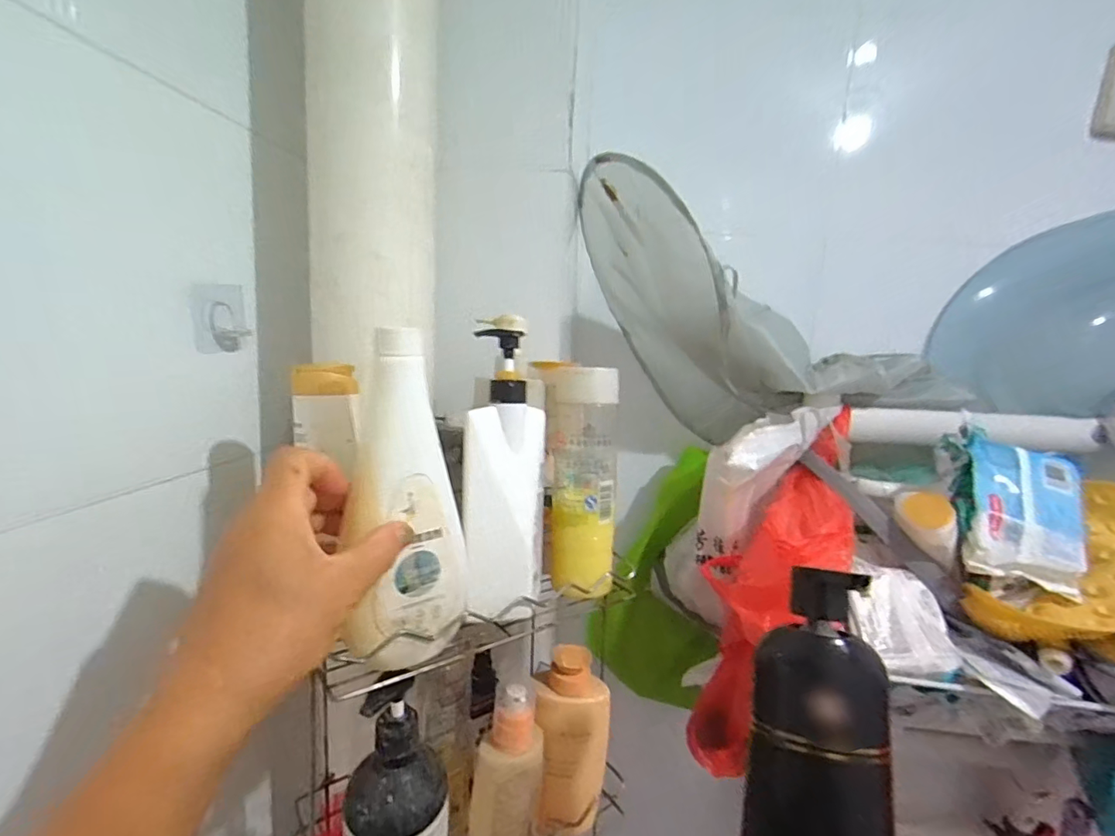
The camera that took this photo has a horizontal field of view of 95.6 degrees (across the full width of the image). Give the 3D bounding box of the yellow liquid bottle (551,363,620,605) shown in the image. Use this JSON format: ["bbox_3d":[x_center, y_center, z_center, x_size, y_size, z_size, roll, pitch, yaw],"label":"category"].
[{"bbox_3d":[0.022,0.056,0.460,0.069,0.193,0.080,4,9,1],"label":"yellow liquid bottle"}]

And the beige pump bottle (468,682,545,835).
[{"bbox_3d":[-0.041,0.298,0.418,0.064,0.176,0.042,-4,12,-39],"label":"beige pump bottle"}]

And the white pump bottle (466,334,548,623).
[{"bbox_3d":[-0.039,0.040,0.400,0.061,0.208,0.076,3,9,-4],"label":"white pump bottle"}]

